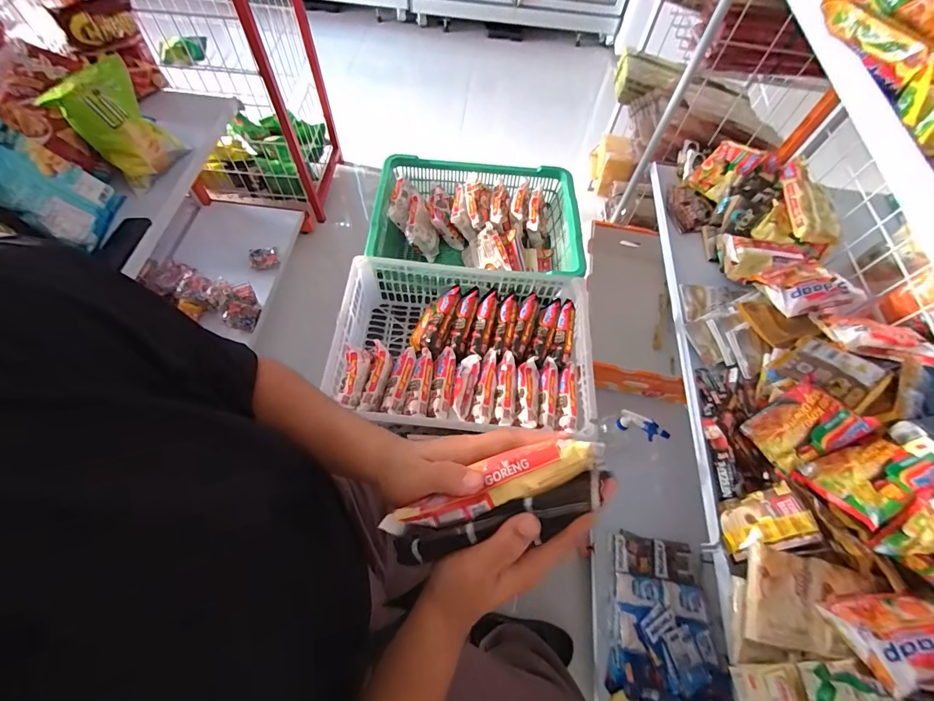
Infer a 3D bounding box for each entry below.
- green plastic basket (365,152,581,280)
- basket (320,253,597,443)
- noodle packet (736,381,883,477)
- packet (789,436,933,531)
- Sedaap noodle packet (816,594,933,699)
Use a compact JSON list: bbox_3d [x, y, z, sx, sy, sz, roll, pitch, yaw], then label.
[{"bbox_3d":[0.022,-0.281,0.897,0.433,0.116,0.319,4,62,-2],"label":"green plastic basket"},{"bbox_3d":[-0.005,-0.013,0.747,0.435,0.134,0.269,3,62,-2],"label":"basket"},{"bbox_3d":[0.494,0.113,0.579,0.130,0.020,0.095,-45,61,17],"label":"noodle packet"},{"bbox_3d":[0.551,0.161,0.527,0.153,0.027,0.097,-27,26,-3],"label":"packet"},{"bbox_3d":[0.526,0.335,0.458,0.144,0.039,0.101,-5,23,3],"label":"Sedaap noodle packet"}]

